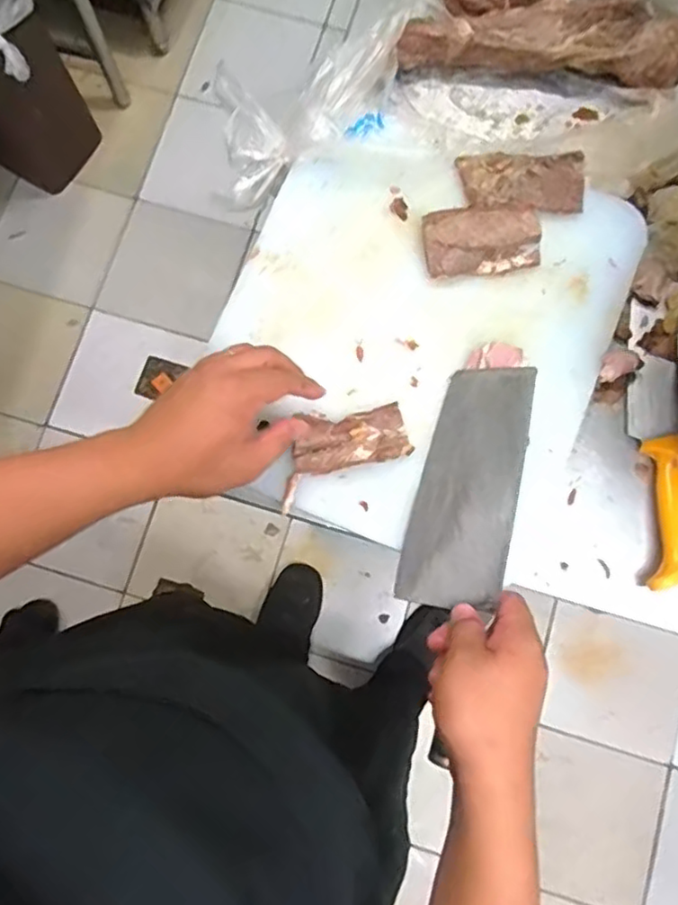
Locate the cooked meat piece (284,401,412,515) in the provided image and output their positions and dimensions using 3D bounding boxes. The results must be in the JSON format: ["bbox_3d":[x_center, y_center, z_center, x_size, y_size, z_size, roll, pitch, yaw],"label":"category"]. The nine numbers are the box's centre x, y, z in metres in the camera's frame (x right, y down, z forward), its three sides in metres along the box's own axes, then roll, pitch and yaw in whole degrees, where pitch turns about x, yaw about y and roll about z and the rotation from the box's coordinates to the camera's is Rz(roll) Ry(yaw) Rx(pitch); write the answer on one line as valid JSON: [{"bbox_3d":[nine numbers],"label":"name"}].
[{"bbox_3d":[0.000,-0.005,0.571,0.123,0.015,0.067,-19,80,-3],"label":"cooked meat piece"}]

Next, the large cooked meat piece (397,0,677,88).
[{"bbox_3d":[0.204,-0.425,0.643,0.269,0.061,0.091,8,80,2],"label":"large cooked meat piece"}]

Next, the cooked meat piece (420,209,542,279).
[{"bbox_3d":[0.132,-0.196,0.598,0.104,0.028,0.053,-3,79,0],"label":"cooked meat piece"}]

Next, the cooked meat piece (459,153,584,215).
[{"bbox_3d":[0.174,-0.258,0.612,0.113,0.015,0.055,-1,79,1],"label":"cooked meat piece"}]

